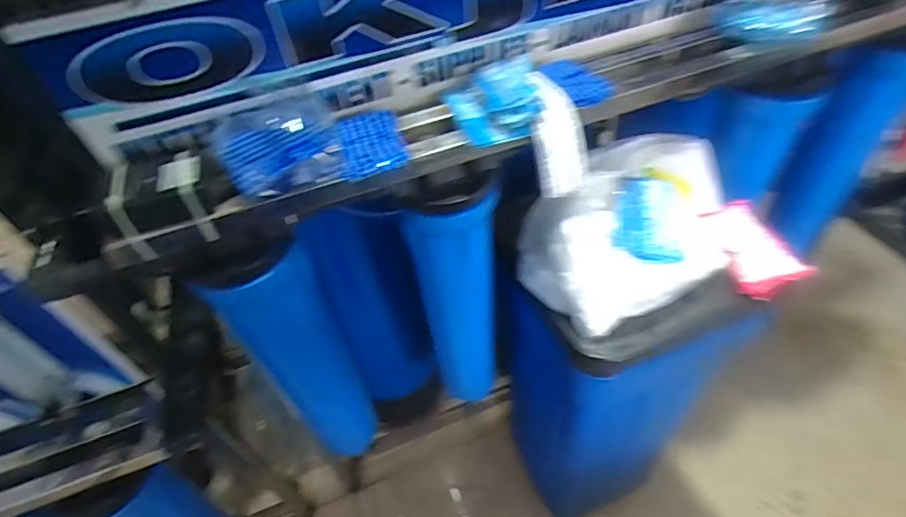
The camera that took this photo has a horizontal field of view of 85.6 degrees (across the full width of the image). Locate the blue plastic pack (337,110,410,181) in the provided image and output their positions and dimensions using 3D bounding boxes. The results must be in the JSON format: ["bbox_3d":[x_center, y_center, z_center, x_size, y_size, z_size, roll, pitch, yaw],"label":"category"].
[{"bbox_3d":[-0.085,-0.122,0.513,0.066,0.015,0.092,-14,48,-6],"label":"blue plastic pack"}]

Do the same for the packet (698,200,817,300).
[{"bbox_3d":[0.389,-0.022,0.656,0.105,0.045,0.149,-14,48,-6],"label":"packet"}]

